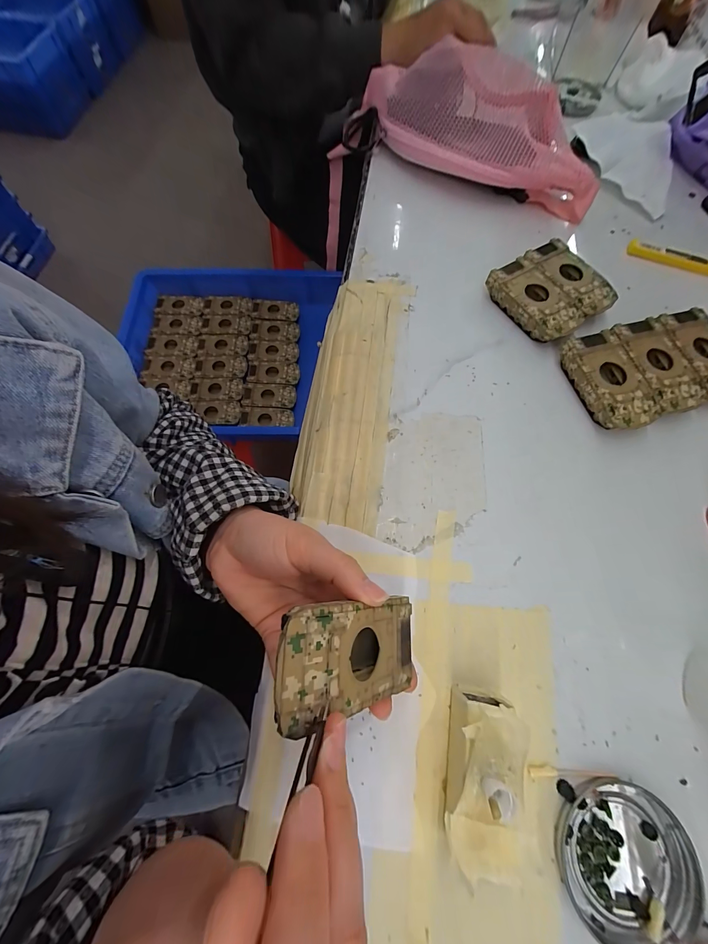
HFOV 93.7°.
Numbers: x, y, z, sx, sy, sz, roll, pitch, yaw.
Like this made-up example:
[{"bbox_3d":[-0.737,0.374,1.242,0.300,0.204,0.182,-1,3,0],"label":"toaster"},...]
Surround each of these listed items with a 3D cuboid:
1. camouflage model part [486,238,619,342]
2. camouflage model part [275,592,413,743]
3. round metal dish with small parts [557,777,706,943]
[{"bbox_3d":[0.203,-0.184,0.343,0.097,0.026,0.092,-32,73,-13],"label":"camouflage model part"},{"bbox_3d":[0.002,0.093,0.168,0.008,0.094,0.048,-19,64,36],"label":"camouflage model part"},{"bbox_3d":[0.164,0.233,0.197,0.078,0.008,0.077,1,69,-1],"label":"round metal dish with small parts"}]

